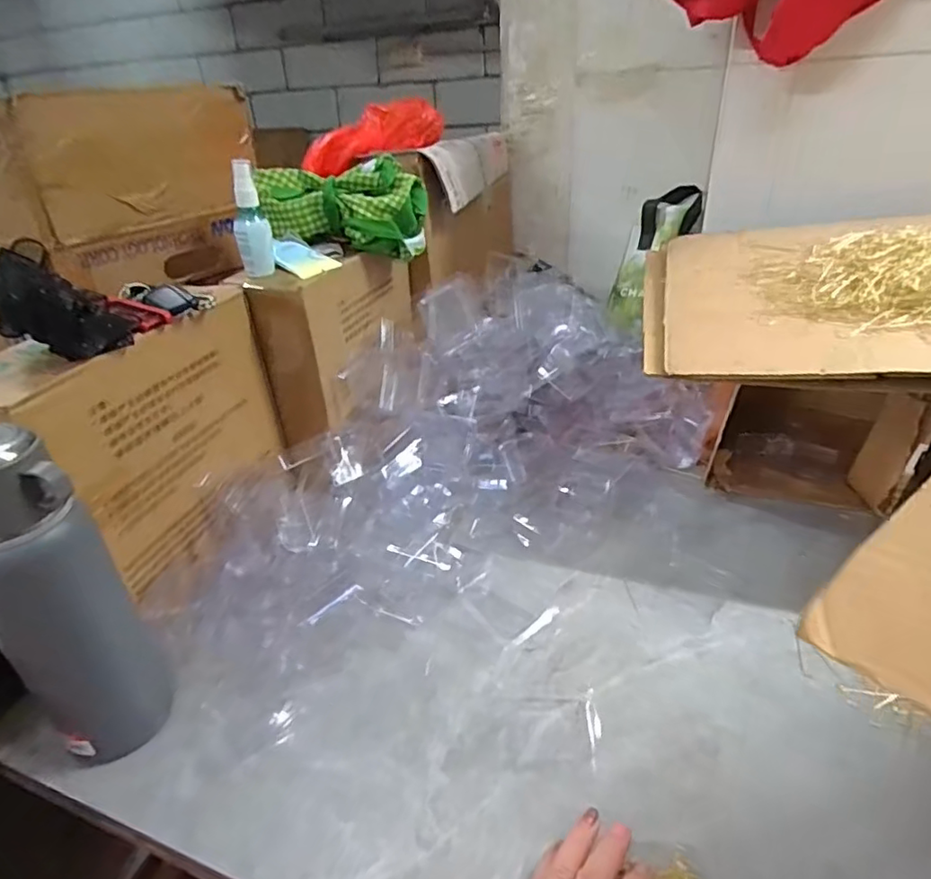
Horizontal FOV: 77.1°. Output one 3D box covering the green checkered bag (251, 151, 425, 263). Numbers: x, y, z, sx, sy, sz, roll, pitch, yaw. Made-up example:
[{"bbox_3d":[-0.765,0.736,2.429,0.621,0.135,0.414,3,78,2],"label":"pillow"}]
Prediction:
[{"bbox_3d":[-0.153,-0.281,0.727,0.208,0.098,0.079,-1,31,4],"label":"green checkered bag"}]

